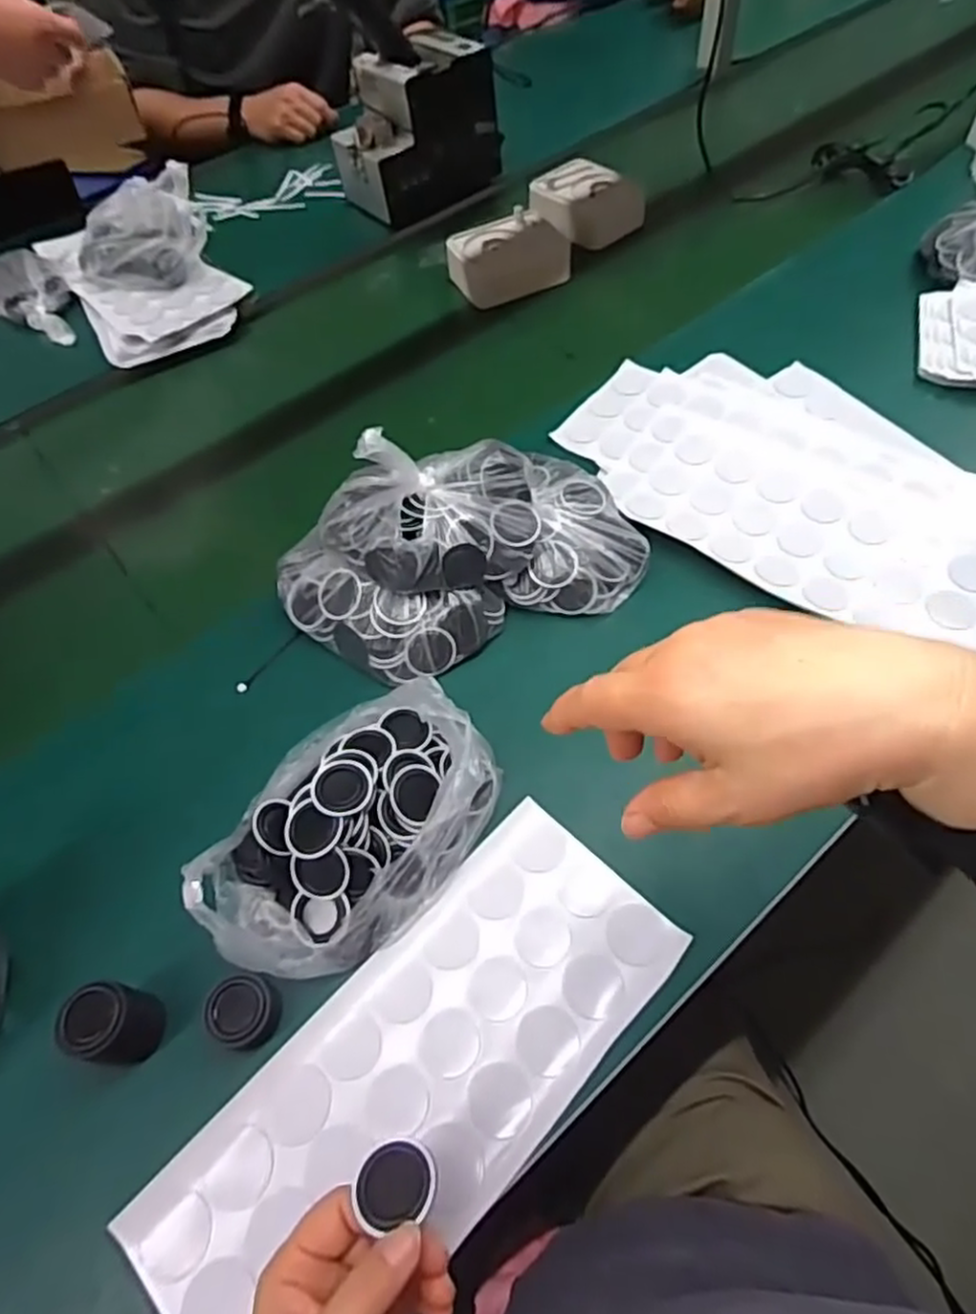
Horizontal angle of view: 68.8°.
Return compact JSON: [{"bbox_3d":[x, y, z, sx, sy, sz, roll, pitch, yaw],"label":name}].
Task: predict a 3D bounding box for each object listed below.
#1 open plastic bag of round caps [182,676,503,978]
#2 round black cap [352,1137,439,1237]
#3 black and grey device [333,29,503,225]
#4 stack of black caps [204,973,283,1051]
[{"bbox_3d":[-0.096,0.104,0.464,0.139,0.075,0.200,34,65,24],"label":"open plastic bag of round caps"},{"bbox_3d":[-0.042,0.242,0.329,0.037,0.007,0.031,4,57,7],"label":"round black cap"},{"bbox_3d":[-0.094,-0.666,0.913,0.185,0.160,0.121,-32,60,-16],"label":"black and grey device"},{"bbox_3d":[-0.144,0.209,0.421,0.039,0.019,0.036,-12,56,-3],"label":"stack of black caps"}]

